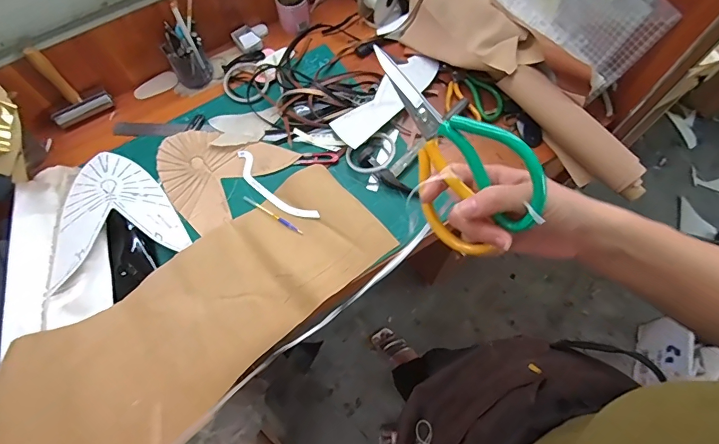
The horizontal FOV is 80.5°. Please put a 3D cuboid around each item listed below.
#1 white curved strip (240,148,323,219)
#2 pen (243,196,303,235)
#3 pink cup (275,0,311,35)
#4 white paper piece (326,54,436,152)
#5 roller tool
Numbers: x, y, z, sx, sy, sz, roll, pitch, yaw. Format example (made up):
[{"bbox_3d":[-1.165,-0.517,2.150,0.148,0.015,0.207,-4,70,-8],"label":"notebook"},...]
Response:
[{"bbox_3d":[-0.152,-0.059,0.742,0.191,0.007,0.042,40,73,15],"label":"white curved strip"},{"bbox_3d":[-0.148,-0.012,0.723,0.124,0.004,0.009,31,71,12],"label":"pen"},{"bbox_3d":[-0.132,-0.431,0.854,0.065,0.072,0.062,0,68,0],"label":"pink cup"},{"bbox_3d":[0.054,-0.233,0.792,0.076,0.034,0.247,41,74,16],"label":"white paper piece"},{"bbox_3d":[-0.520,-0.238,0.742,0.104,0.152,0.029,-28,70,-10],"label":"roller tool"}]

